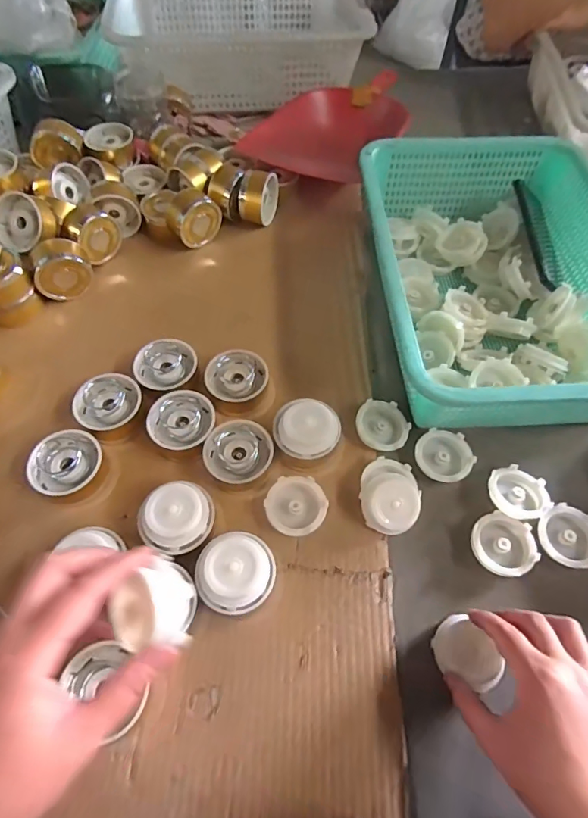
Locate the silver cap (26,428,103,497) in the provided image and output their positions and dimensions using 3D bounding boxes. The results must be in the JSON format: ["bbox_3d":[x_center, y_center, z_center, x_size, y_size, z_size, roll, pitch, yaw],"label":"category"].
[{"bbox_3d":[-0.222,0.051,0.462,0.066,0.028,0.057,-9,59,-7],"label":"silver cap"}]

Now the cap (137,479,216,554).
[{"bbox_3d":[-0.106,0.096,0.424,0.061,0.023,0.062,0,59,-1],"label":"cap"}]

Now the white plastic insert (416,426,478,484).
[{"bbox_3d":[0.154,0.047,0.488,0.056,0.012,0.056,0,59,-1],"label":"white plastic insert"}]

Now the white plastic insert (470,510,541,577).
[{"bbox_3d":[0.196,0.126,0.444,0.056,0.015,0.057,0,59,-1],"label":"white plastic insert"}]

